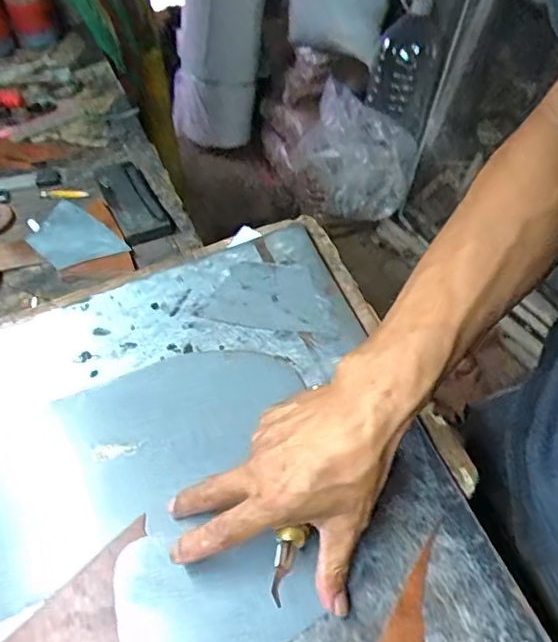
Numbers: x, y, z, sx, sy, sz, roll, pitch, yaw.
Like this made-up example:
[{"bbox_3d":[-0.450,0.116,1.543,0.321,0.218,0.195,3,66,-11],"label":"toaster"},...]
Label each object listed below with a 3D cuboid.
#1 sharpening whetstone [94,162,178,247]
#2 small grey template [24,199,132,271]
[{"bbox_3d":[-0.173,-0.145,0.674,0.057,0.024,0.157,-24,52,-15],"label":"sharpening whetstone"},{"bbox_3d":[-0.231,-0.094,0.632,0.123,0.011,0.071,35,61,29],"label":"small grey template"}]

